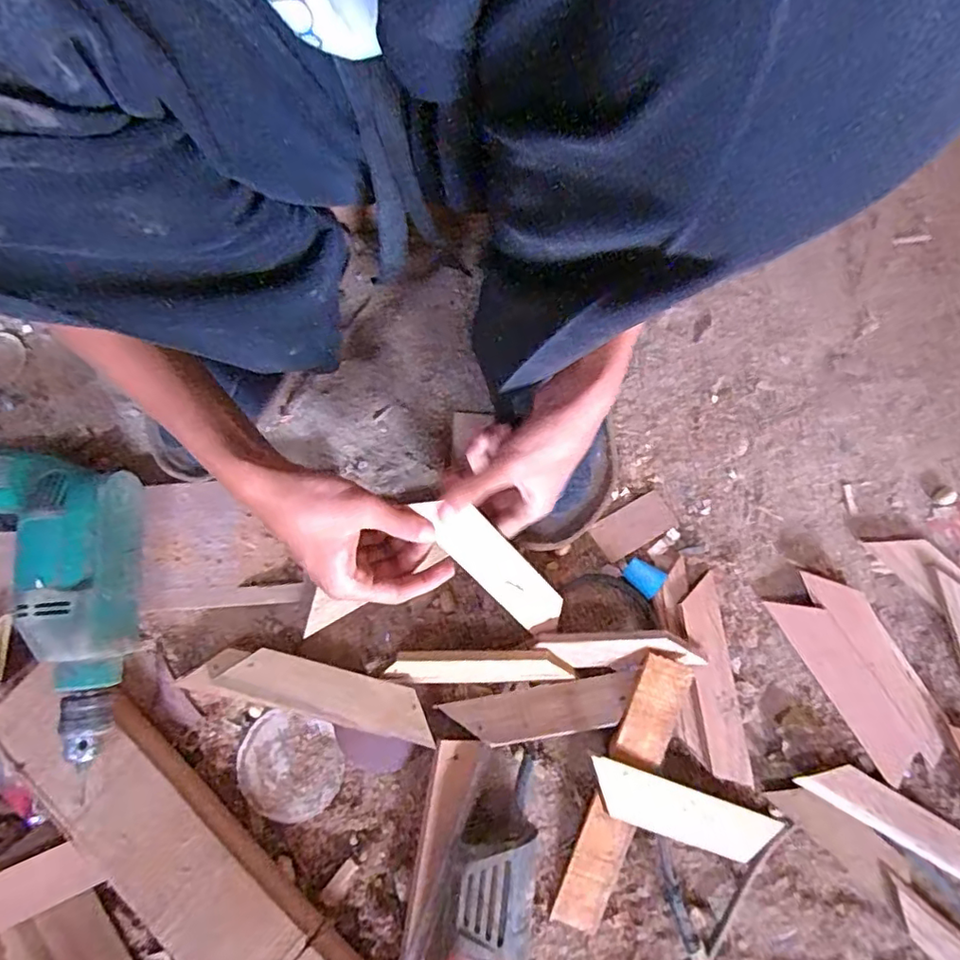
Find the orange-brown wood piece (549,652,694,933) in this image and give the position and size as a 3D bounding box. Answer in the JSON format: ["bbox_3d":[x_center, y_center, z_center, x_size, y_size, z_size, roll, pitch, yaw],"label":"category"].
[{"bbox_3d":[0.105,0.231,0.430,0.039,0.010,0.207,20,90,7],"label":"orange-brown wood piece"}]

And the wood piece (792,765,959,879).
[{"bbox_3d":[0.313,0.251,0.427,0.153,0.008,0.032,28,79,8],"label":"wood piece"}]

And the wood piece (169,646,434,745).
[{"bbox_3d":[-0.132,0.159,0.444,0.194,0.011,0.039,10,65,7],"label":"wood piece"}]

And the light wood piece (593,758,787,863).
[{"bbox_3d":[0.148,0.244,0.426,0.157,0.007,0.036,25,78,-12],"label":"light wood piece"}]

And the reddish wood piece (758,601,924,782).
[{"bbox_3d":[0.285,0.156,0.453,0.036,0.013,0.148,-30,77,-5],"label":"reddish wood piece"}]

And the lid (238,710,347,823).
[{"bbox_3d":[-0.148,0.223,0.453,0.081,0.005,0.074,0,76,2],"label":"lid"}]

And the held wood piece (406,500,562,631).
[{"bbox_3d":[0.009,0.059,0.415,0.037,0.005,0.135,-42,112,2],"label":"held wood piece"}]

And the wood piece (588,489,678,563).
[{"bbox_3d":[0.128,0.039,0.486,0.069,0.011,0.035,-30,77,-5],"label":"wood piece"}]

